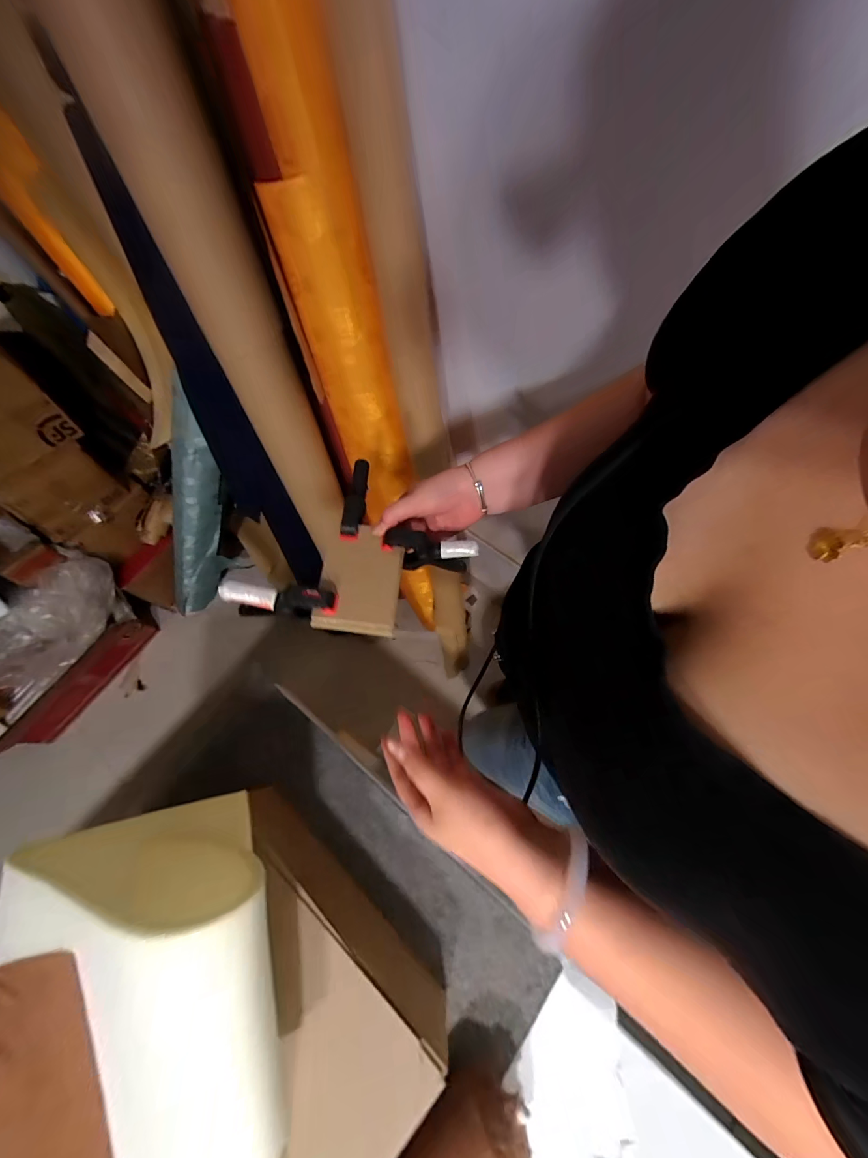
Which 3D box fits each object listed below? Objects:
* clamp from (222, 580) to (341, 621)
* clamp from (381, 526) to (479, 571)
[{"bbox_3d":[-0.154,0.022,0.401,0.109,0.041,0.025,0,68,0],"label":"clamp"},{"bbox_3d":[-0.007,-0.032,0.470,0.107,0.054,0.026,11,66,-5],"label":"clamp"}]

